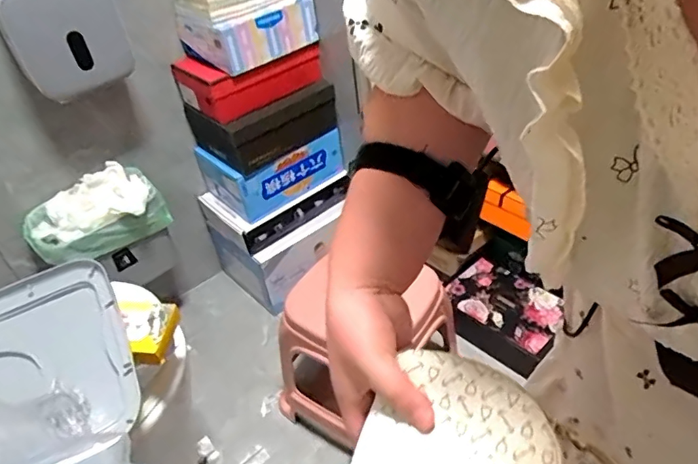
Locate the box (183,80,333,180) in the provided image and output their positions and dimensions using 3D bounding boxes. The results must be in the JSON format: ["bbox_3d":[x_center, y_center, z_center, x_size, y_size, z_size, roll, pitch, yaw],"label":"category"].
[{"bbox_3d":[-0.238,-0.286,1.290,0.317,0.130,0.231,-32,45,-28],"label":"box"}]

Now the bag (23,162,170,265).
[{"bbox_3d":[-0.533,-0.031,1.105,0.270,0.116,0.153,-35,46,-30],"label":"bag"}]

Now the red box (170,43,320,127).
[{"bbox_3d":[-0.259,-0.370,1.226,0.280,0.106,0.225,-33,45,-29],"label":"red box"}]

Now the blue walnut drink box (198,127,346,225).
[{"bbox_3d":[-0.213,-0.184,1.338,0.306,0.157,0.218,-32,45,-28],"label":"blue walnut drink box"}]

